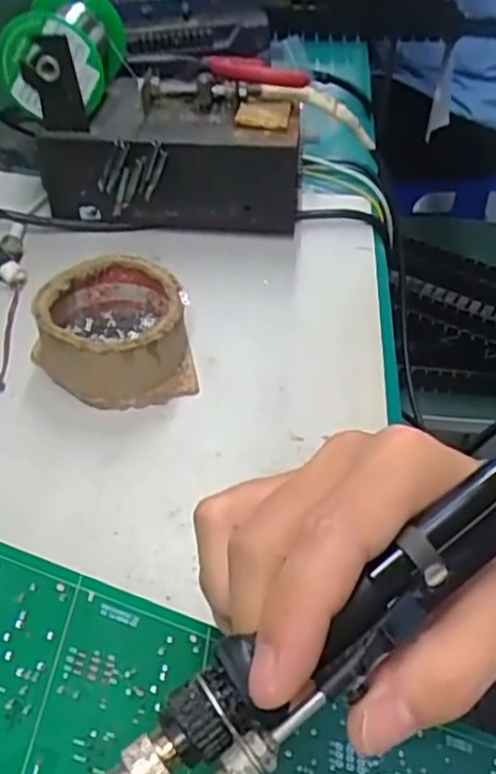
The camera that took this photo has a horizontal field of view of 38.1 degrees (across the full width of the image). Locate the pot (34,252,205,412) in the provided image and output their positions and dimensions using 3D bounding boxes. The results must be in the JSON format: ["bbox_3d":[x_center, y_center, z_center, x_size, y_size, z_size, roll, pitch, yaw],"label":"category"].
[{"bbox_3d":[-0.079,-0.033,0.420,0.086,0.045,0.084,1,46,-1],"label":"pot"}]

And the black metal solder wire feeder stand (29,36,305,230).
[{"bbox_3d":[-0.059,-0.175,0.504,0.192,0.111,0.080,5,46,2],"label":"black metal solder wire feeder stand"}]

